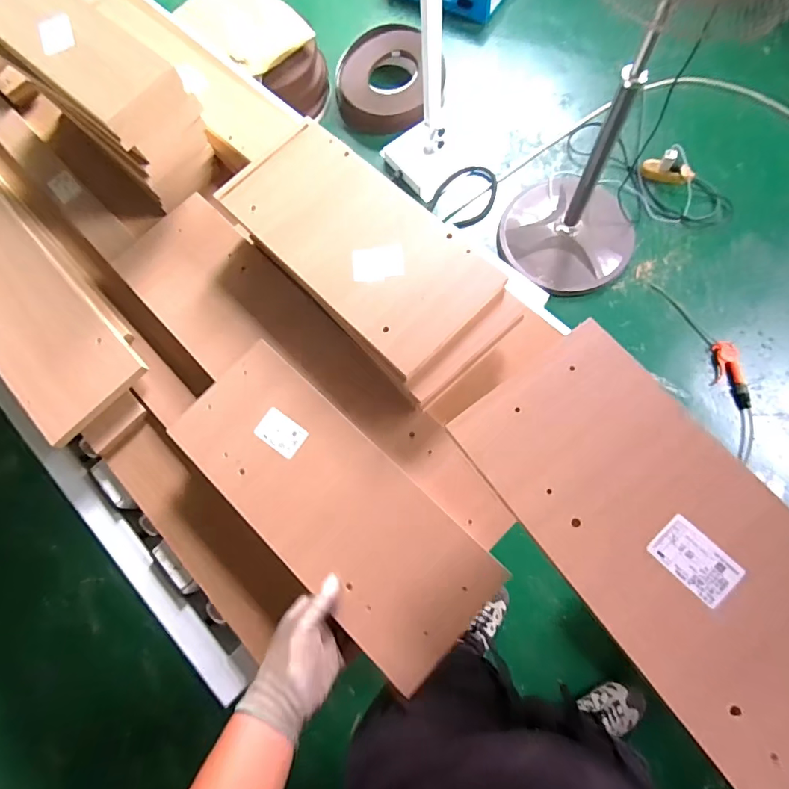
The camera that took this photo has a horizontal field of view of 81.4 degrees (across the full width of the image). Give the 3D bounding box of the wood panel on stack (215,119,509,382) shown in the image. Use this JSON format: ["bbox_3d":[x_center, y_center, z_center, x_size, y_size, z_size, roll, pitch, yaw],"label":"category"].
[{"bbox_3d":[-0.048,-0.210,0.599,0.193,0.017,0.378,-44,74,-8],"label":"wood panel on stack"}]

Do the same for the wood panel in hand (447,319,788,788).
[{"bbox_3d":[0.240,0.136,0.356,0.171,0.016,0.419,-37,72,-4],"label":"wood panel in hand"}]

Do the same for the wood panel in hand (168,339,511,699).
[{"bbox_3d":[-0.083,0.124,0.552,0.422,0.020,0.168,41,84,15],"label":"wood panel in hand"}]

